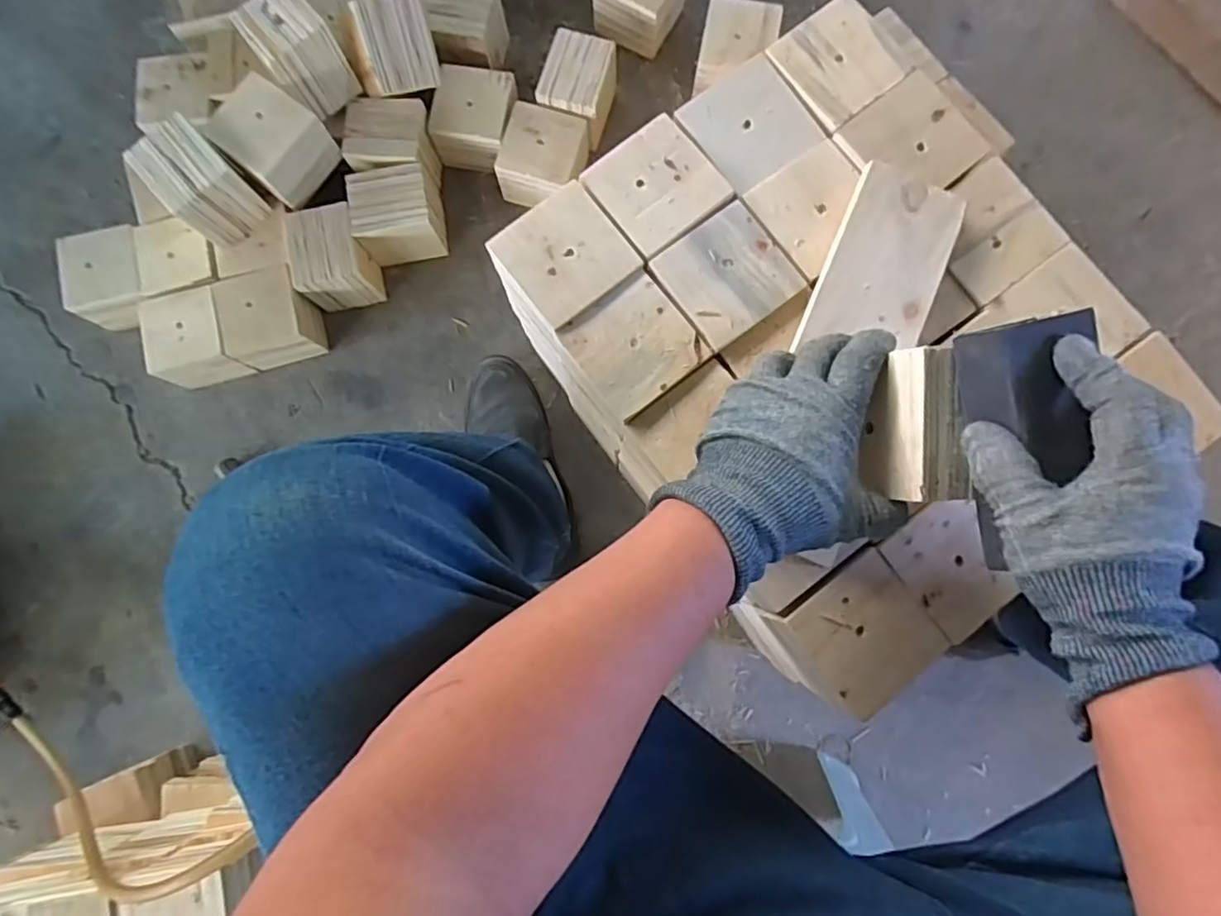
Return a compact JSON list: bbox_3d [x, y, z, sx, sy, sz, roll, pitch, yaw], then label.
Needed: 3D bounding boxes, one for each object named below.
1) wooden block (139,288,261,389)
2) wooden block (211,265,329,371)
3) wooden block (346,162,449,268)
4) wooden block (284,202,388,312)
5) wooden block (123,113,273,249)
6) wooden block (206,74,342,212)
[{"bbox_3d":[-0.506,-0.148,0.790,0.102,0.075,0.094,-15,83,1],"label":"wooden block"},{"bbox_3d":[-0.423,-0.172,0.801,0.105,0.076,0.097,-11,83,1],"label":"wooden block"},{"bbox_3d":[-0.263,-0.301,0.798,0.099,0.085,0.094,-14,83,1],"label":"wooden block"},{"bbox_3d":[-0.342,-0.248,0.793,0.088,0.081,0.099,-9,83,2],"label":"wooden block"},{"bbox_3d":[-0.470,-0.315,0.738,0.091,0.092,0.106,-40,83,-2],"label":"wooden block"},{"bbox_3d":[-0.392,-0.369,0.749,0.105,0.085,0.095,39,86,7],"label":"wooden block"}]

